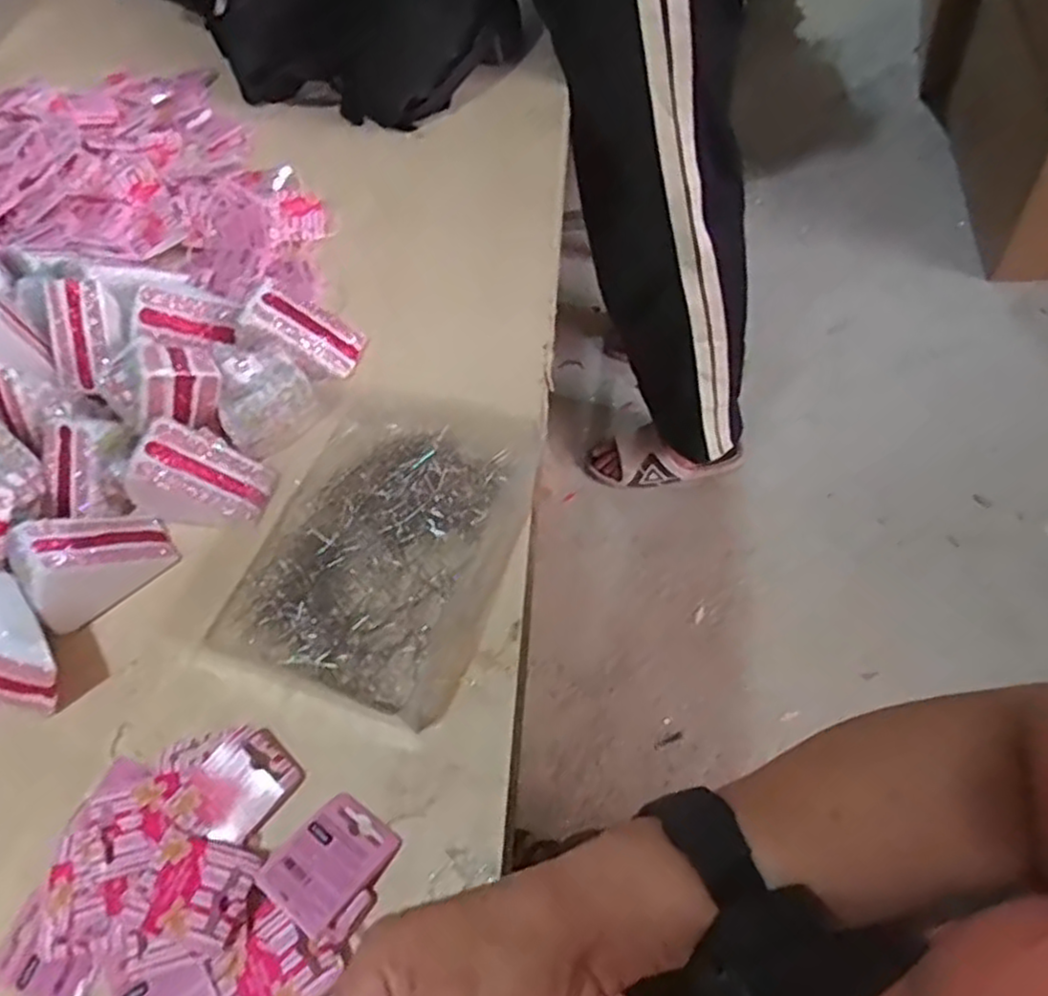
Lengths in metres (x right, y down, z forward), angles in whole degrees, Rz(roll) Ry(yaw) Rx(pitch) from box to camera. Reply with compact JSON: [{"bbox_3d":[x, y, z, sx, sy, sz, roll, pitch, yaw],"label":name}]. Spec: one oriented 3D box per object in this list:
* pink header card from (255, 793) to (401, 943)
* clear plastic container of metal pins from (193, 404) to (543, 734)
[{"bbox_3d":[-0.100,0.188,0.387,0.047,0.006,0.062,33,50,25],"label":"pink header card"},{"bbox_3d":[-0.098,0.022,0.511,0.173,0.023,0.237,8,58,16],"label":"clear plastic container of metal pins"}]

